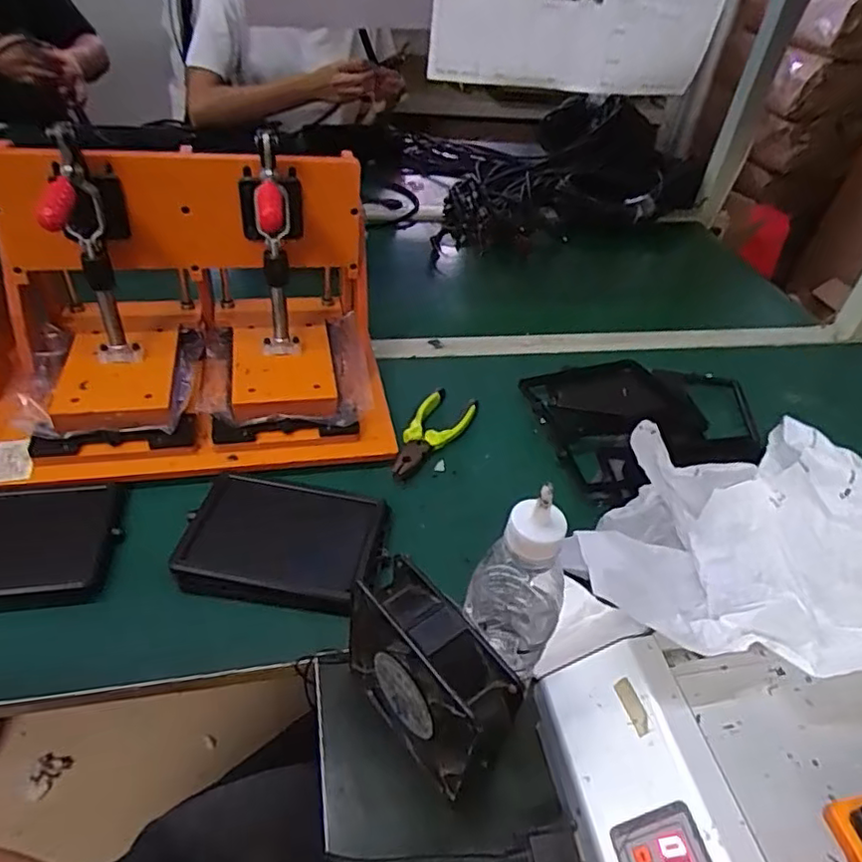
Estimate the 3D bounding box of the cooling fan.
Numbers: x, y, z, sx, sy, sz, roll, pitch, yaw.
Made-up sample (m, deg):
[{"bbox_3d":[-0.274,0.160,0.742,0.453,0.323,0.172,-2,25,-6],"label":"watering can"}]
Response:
[{"bbox_3d":[-0.006,0.163,0.411,0.046,0.130,0.125,-27,52,-33],"label":"cooling fan"}]

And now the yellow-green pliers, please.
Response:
[{"bbox_3d":[0.001,0.002,0.684,0.052,0.021,0.148,23,44,17],"label":"yellow-green pliers"}]

